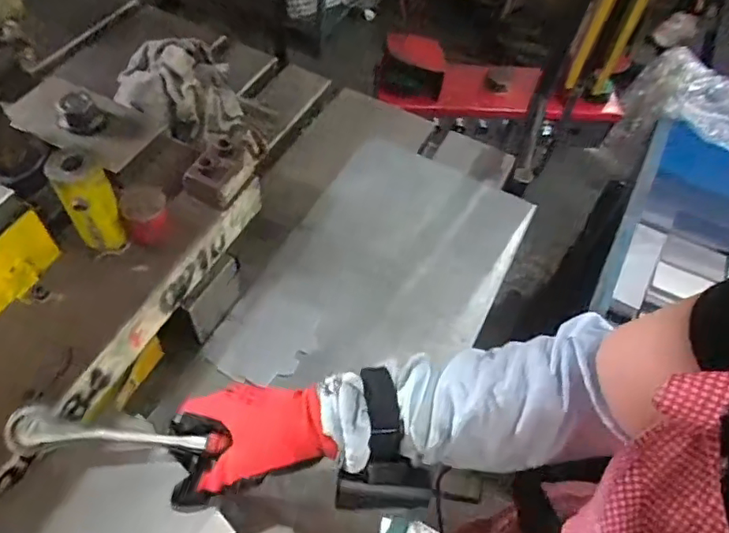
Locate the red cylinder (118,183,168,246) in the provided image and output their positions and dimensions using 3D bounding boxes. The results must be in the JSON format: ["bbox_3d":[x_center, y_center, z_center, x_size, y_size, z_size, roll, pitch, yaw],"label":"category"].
[{"bbox_3d":[-0.196,-0.048,0.503,0.038,0.037,0.036,2,56,-3],"label":"red cylinder"}]

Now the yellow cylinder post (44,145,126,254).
[{"bbox_3d":[-0.233,-0.053,0.477,0.039,0.097,0.032,-33,64,-24],"label":"yellow cylinder post"}]

